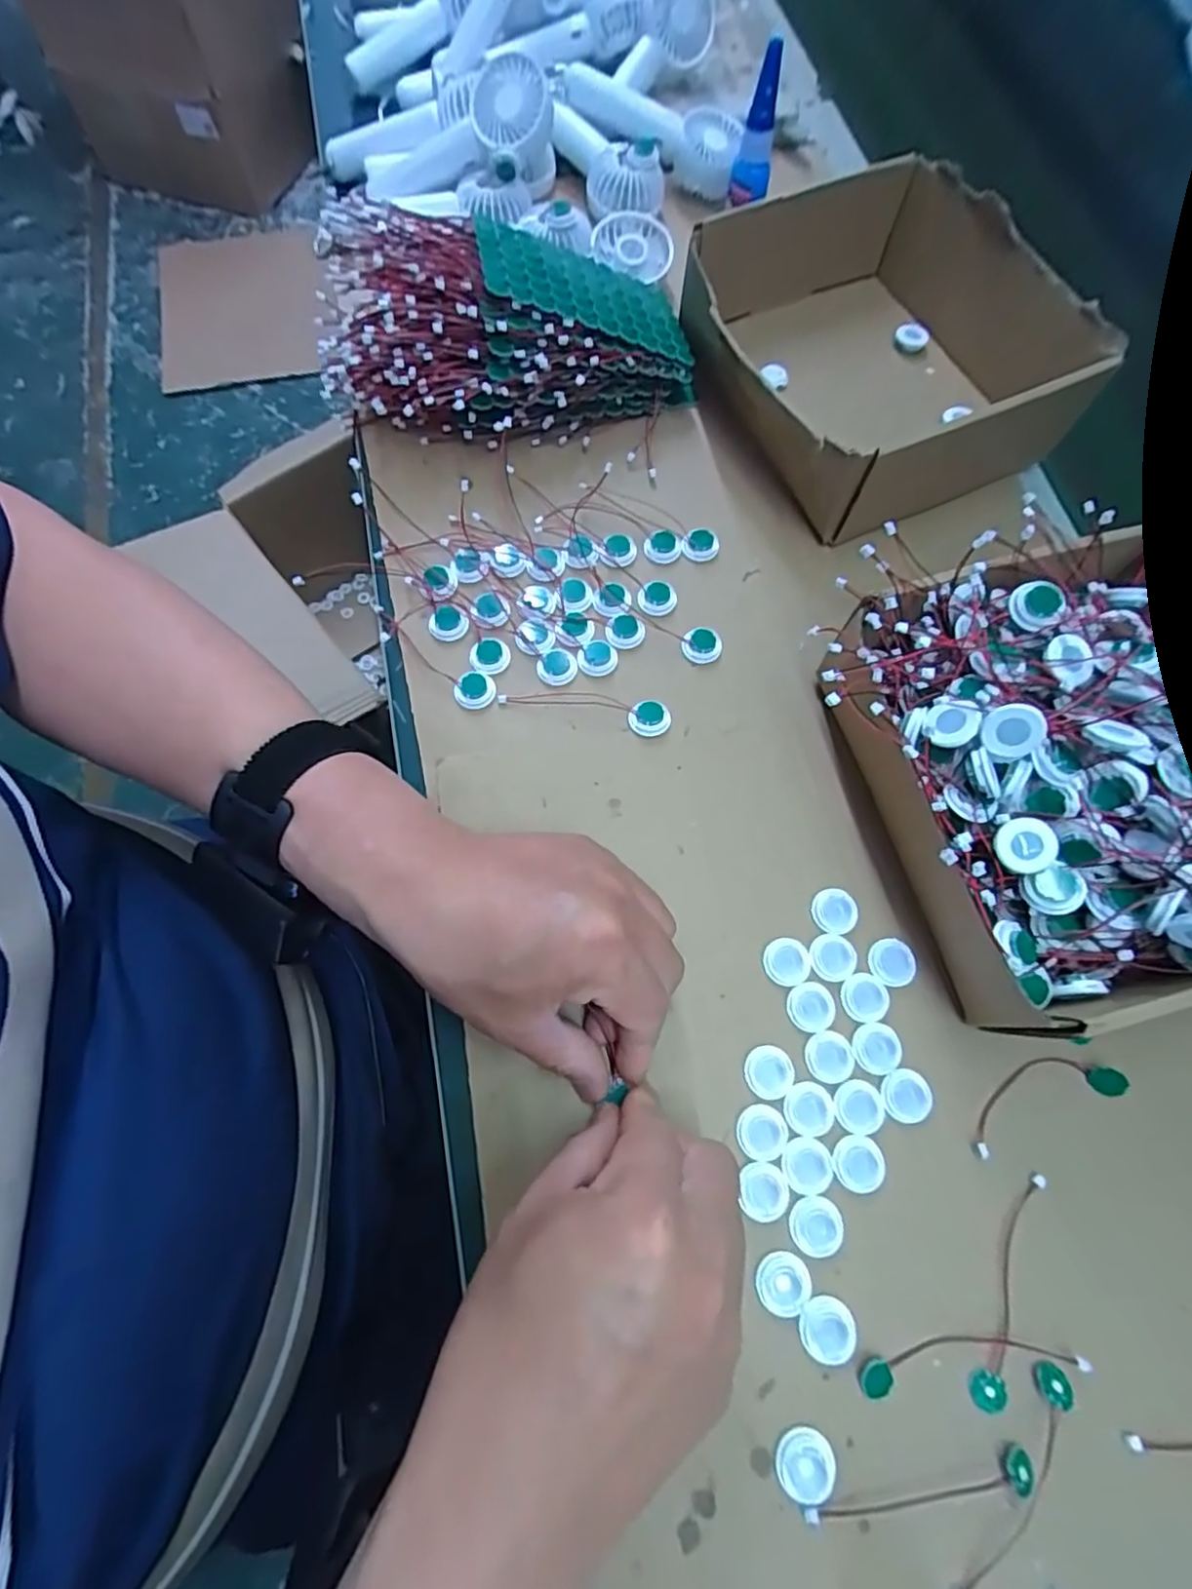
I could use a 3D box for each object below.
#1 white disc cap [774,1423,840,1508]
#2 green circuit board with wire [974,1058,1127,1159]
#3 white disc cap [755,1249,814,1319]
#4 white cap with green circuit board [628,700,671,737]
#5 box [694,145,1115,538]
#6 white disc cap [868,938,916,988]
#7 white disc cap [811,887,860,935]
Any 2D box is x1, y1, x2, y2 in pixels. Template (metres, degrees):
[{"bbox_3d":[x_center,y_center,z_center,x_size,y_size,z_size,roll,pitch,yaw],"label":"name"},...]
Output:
[{"bbox_3d":[0.083,0.266,0.251,0.023,0.007,0.022,0,70,0],"label":"white disc cap"},{"bbox_3d":[0.207,0.141,0.296,0.079,0.008,0.026,-20,72,-7],"label":"green circuit board with wire"},{"bbox_3d":[0.081,0.209,0.271,0.023,0.004,0.023,0,70,0],"label":"white disc cap"},{"bbox_3d":[0.030,-0.042,0.354,0.023,0.006,0.021,0,70,0],"label":"white cap with green circuit board"},{"bbox_3d":[0.179,-0.286,0.409,0.194,0.076,0.207,-25,73,-9],"label":"box"},{"bbox_3d":[0.147,0.084,0.316,0.022,0.004,0.022,0,70,0],"label":"white disc cap"},{"bbox_3d":[0.121,0.060,0.324,0.022,0.004,0.022,0,70,0],"label":"white disc cap"}]

